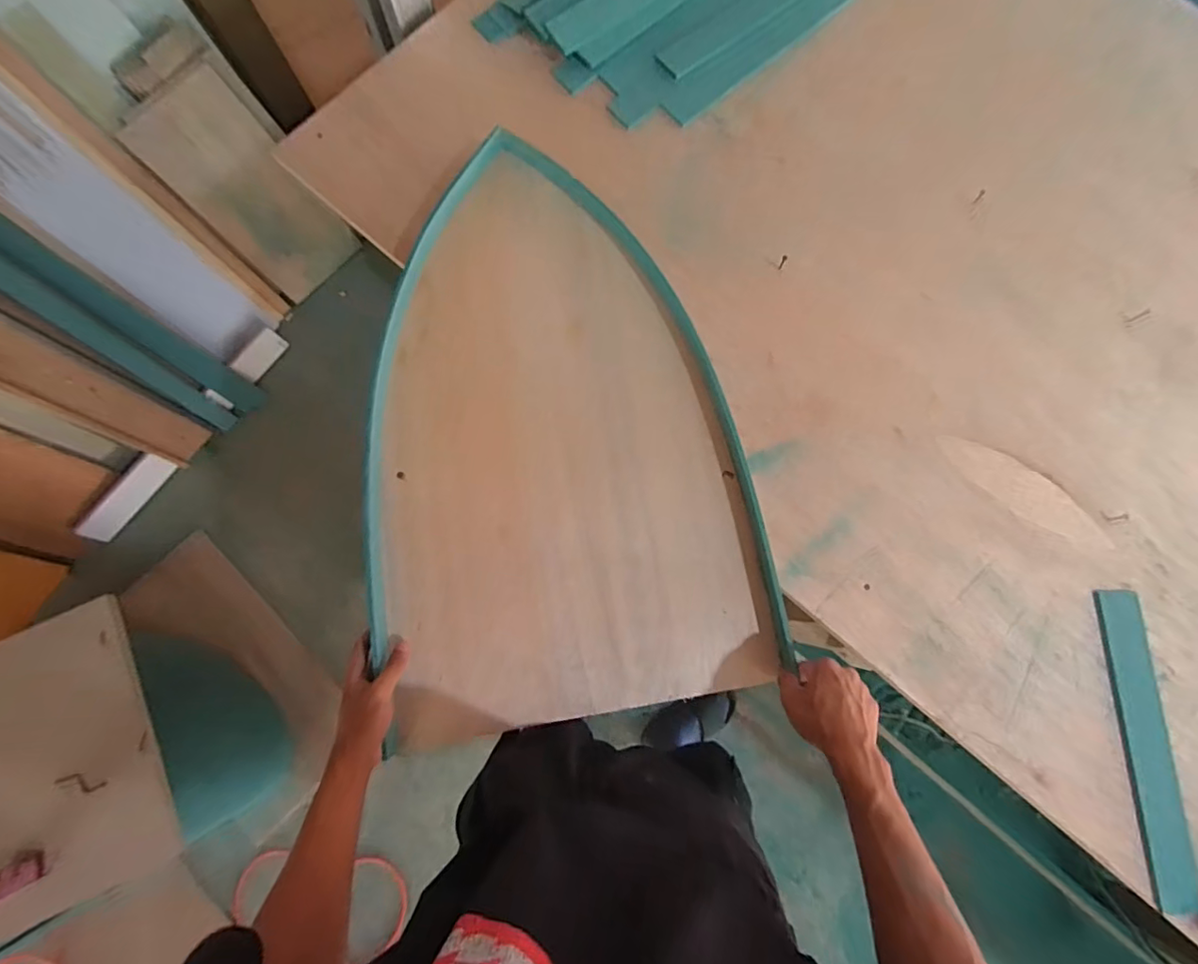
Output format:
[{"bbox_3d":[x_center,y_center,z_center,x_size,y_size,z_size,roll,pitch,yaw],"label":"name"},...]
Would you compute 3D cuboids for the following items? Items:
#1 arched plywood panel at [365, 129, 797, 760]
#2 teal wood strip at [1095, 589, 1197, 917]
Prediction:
[{"bbox_3d":[-0.072,-0.078,0.686,0.470,0.031,0.731,-11,82,1],"label":"arched plywood panel"},{"bbox_3d":[0.667,0.315,0.647,0.056,0.009,0.355,0,77,-1],"label":"teal wood strip"}]

